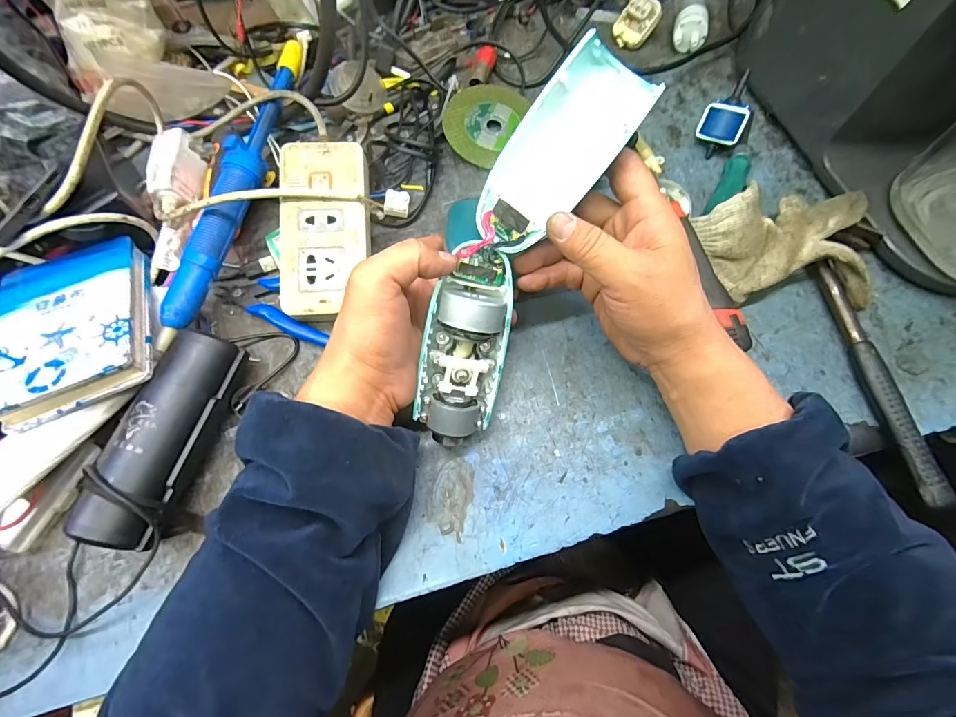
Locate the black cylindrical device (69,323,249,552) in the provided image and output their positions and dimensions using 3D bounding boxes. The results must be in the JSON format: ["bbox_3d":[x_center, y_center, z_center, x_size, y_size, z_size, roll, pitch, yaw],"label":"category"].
[{"bbox_3d":[-0.225,0.056,0.311,0.052,0.050,0.150,14,70,6],"label":"black cylindrical device"}]

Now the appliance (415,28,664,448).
[{"bbox_3d":[0.024,-0.069,0.289,0.068,0.039,0.264,27,102,11],"label":"appliance"}]

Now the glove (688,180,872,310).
[{"bbox_3d":[0.258,-0.096,0.363,0.143,0.041,0.103,3,69,2],"label":"glove"}]

